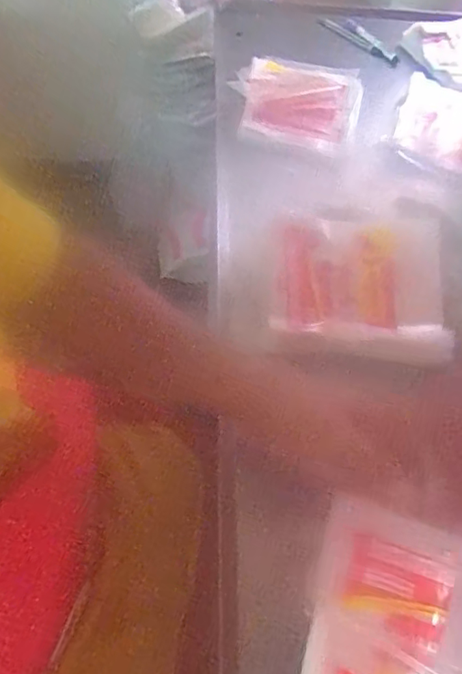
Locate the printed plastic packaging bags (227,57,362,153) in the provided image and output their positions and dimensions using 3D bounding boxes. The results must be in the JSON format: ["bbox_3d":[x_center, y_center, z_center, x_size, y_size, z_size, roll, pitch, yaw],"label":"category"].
[{"bbox_3d":[0.092,-0.324,0.703,0.169,0.017,0.107,8,99,-5],"label":"printed plastic packaging bags"}]

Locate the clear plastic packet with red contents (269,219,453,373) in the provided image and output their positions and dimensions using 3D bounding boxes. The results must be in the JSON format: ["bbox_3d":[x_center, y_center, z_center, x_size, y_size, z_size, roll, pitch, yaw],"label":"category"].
[{"bbox_3d":[0.136,-0.057,0.526,0.175,0.036,0.161,8,58,1],"label":"clear plastic packet with red contents"}]

